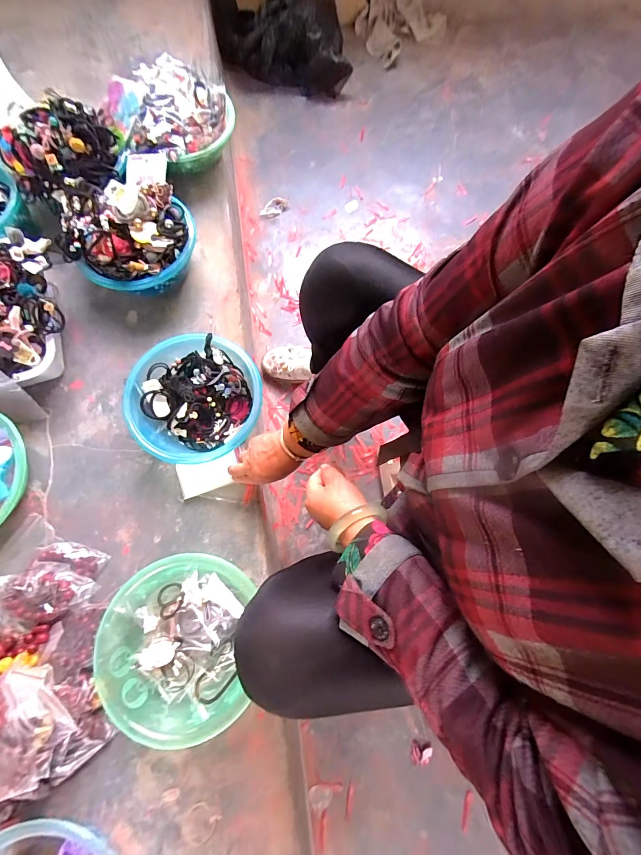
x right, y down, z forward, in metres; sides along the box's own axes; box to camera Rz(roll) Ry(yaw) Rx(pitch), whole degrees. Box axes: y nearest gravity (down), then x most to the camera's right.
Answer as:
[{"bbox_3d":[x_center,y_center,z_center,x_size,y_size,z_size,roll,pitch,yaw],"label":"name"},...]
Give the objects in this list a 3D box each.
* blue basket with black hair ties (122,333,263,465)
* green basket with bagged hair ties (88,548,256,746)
[{"bbox_3d":[-0.220,-0.045,0.606,0.228,0.078,0.221,-6,76,-3],"label":"blue basket with black hair ties"},{"bbox_3d":[-0.223,0.319,0.515,0.233,0.070,0.239,0,76,-2],"label":"green basket with bagged hair ties"}]

